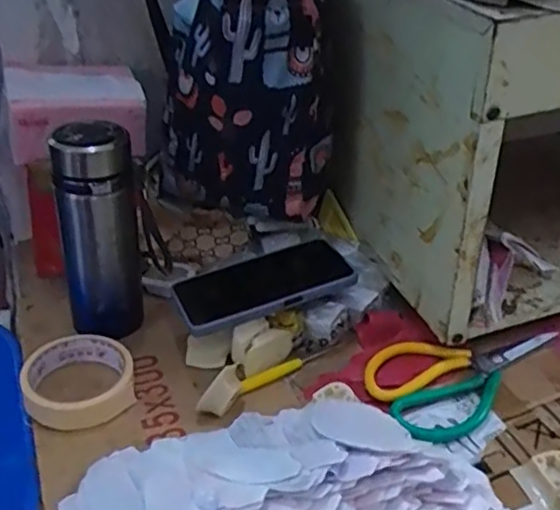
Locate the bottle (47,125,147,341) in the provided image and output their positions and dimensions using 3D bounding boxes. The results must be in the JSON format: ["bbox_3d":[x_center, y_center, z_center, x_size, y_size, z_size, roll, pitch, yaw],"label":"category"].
[{"bbox_3d":[-0.168,-0.016,0.626,0.074,0.217,0.073,-11,36,-17],"label":"bottle"}]

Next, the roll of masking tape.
[{"bbox_3d":[-0.176,0.108,0.581,0.090,0.031,0.085,0,34,0],"label":"roll of masking tape"}]

